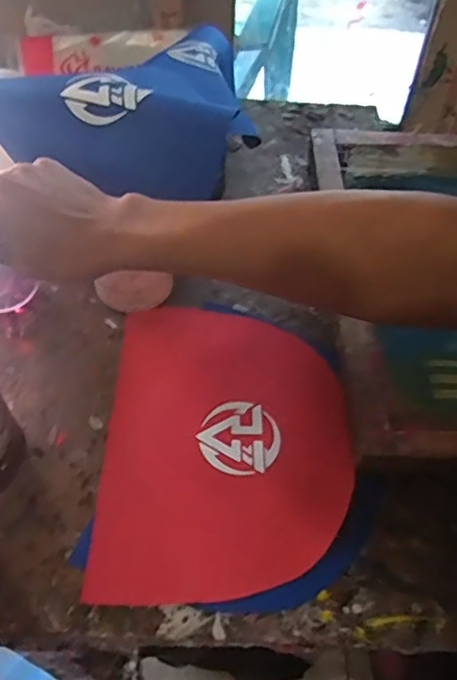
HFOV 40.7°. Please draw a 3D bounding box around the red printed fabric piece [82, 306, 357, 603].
[{"bbox_3d":[0.002,0.094,0.579,0.223,0.007,0.285,4,56,-3],"label":"red printed fabric piece"}]

